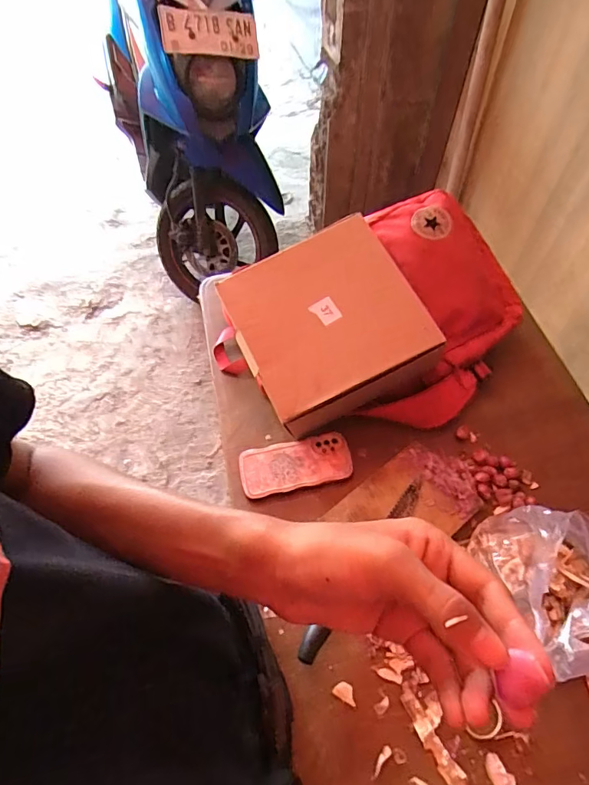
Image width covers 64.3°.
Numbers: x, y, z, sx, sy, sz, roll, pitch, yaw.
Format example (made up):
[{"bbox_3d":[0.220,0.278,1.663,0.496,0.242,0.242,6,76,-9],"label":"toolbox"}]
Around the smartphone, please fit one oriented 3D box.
[{"bbox_3d":[0.002,0.110,0.724,0.167,0.007,0.075,-11,66,-2],"label":"smartphone"}]

